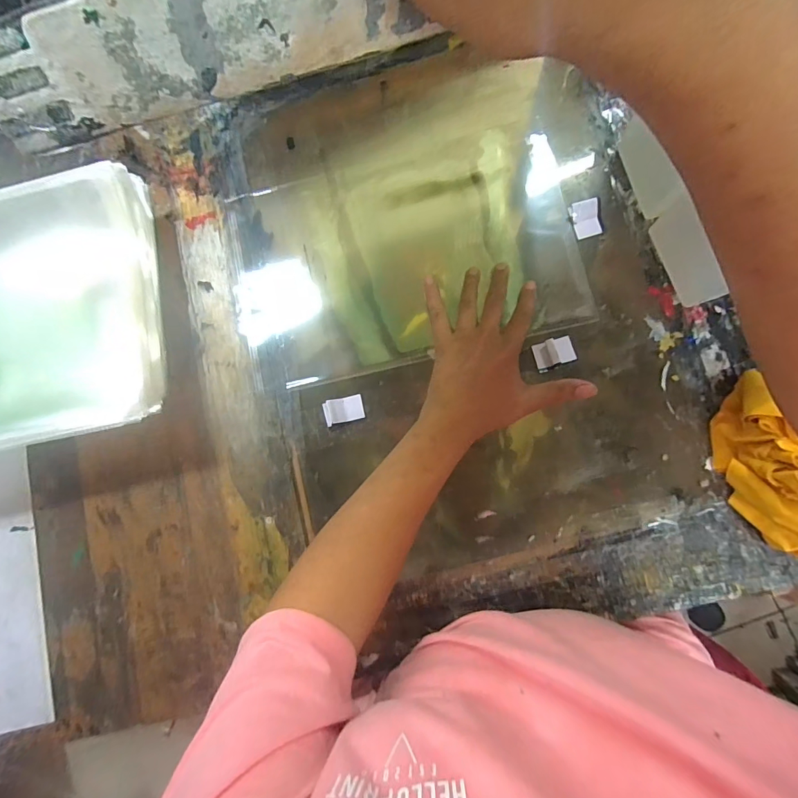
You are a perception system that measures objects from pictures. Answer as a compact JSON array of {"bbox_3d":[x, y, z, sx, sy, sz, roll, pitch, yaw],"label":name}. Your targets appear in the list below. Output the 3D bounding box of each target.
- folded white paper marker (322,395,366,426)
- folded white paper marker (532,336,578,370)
[{"bbox_3d":[-0.061,0.012,0.450,0.043,0.005,0.027,-14,81,4],"label":"folded white paper marker"},{"bbox_3d":[0.164,-0.050,0.430,0.040,0.016,0.028,-16,81,4],"label":"folded white paper marker"}]

